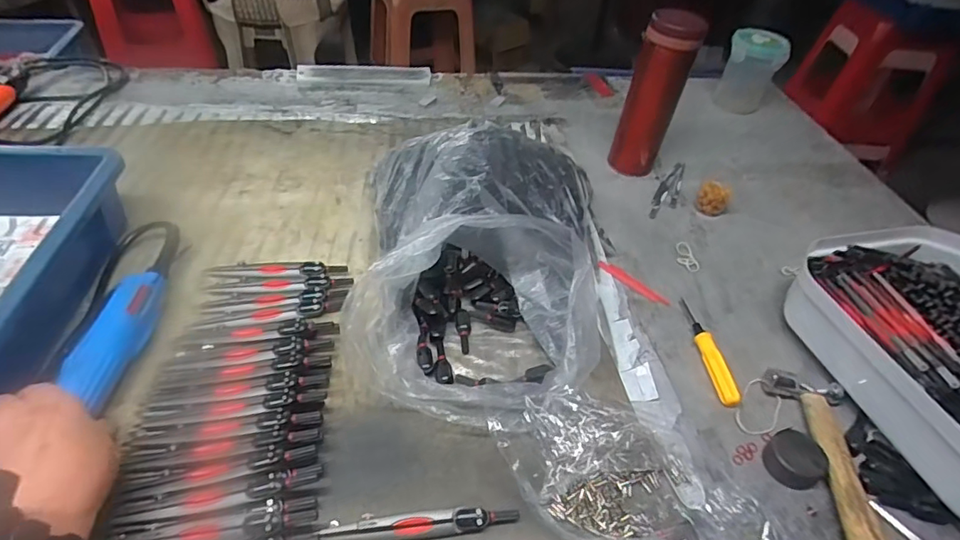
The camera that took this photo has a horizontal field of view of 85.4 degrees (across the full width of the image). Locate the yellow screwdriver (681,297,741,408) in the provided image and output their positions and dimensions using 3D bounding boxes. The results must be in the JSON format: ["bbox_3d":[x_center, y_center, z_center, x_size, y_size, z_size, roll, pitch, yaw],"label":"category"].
[{"bbox_3d":[0.206,0.070,0.473,0.014,0.017,0.119,1,45,-6],"label":"yellow screwdriver"}]

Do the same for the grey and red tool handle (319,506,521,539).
[{"bbox_3d":[-0.037,0.165,0.339,0.125,0.014,0.015,0,45,-7],"label":"grey and red tool handle"}]

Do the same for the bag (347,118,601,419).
[{"bbox_3d":[0.015,-0.020,0.465,0.226,0.096,0.297,4,45,-4],"label":"bag"}]

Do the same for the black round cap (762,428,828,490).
[{"bbox_3d":[0.238,0.141,0.392,0.036,0.020,0.038,3,45,-3],"label":"black round cap"}]

